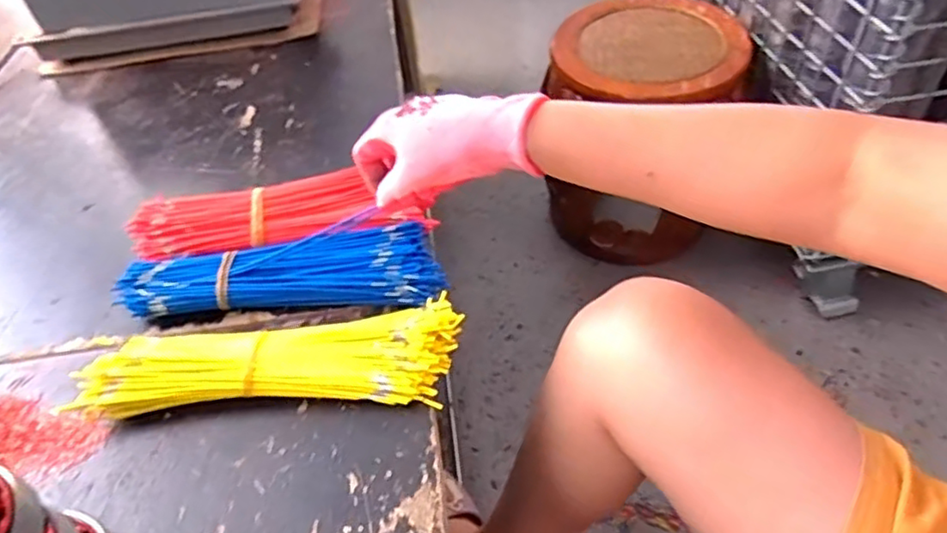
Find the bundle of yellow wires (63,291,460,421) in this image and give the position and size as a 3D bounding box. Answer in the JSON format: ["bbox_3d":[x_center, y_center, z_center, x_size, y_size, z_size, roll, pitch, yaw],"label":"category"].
[{"bbox_3d":[-0.145,0.066,0.463,0.261,0.033,0.074,-5,48,3],"label":"bundle of yellow wires"}]

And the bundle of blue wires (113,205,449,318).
[{"bbox_3d":[-0.154,0.001,0.521,0.251,0.027,0.076,-5,48,2],"label":"bundle of blue wires"}]

